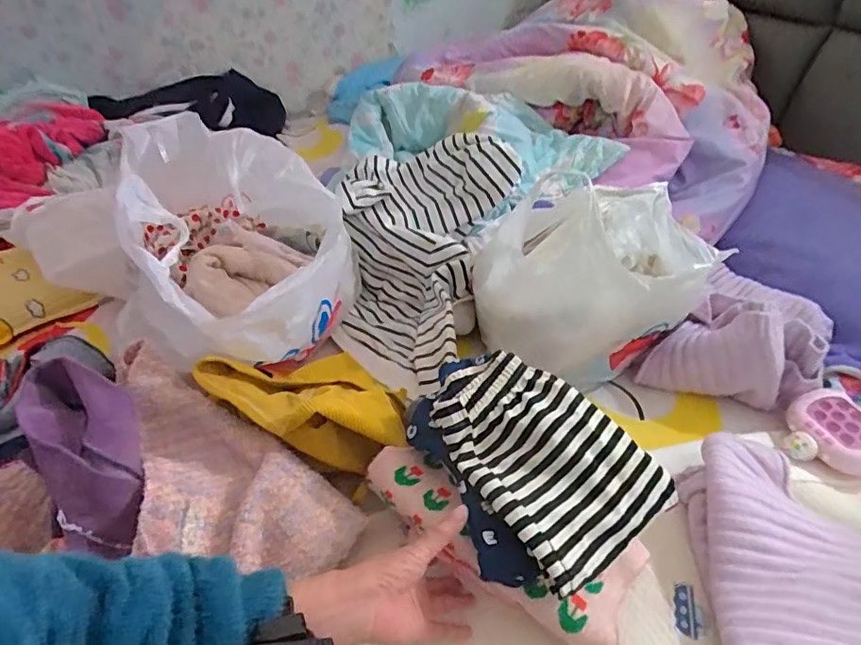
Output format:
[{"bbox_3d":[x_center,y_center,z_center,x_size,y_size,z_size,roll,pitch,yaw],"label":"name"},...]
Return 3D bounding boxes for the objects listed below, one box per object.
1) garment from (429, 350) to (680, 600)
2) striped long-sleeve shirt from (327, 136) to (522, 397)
[{"bbox_3d":[0.107,0.118,0.515,0.157,0.032,0.224,-30,60,-21],"label":"garment"},{"bbox_3d":[-0.044,-0.111,0.843,0.290,0.262,0.315,16,42,20],"label":"striped long-sleeve shirt"}]

